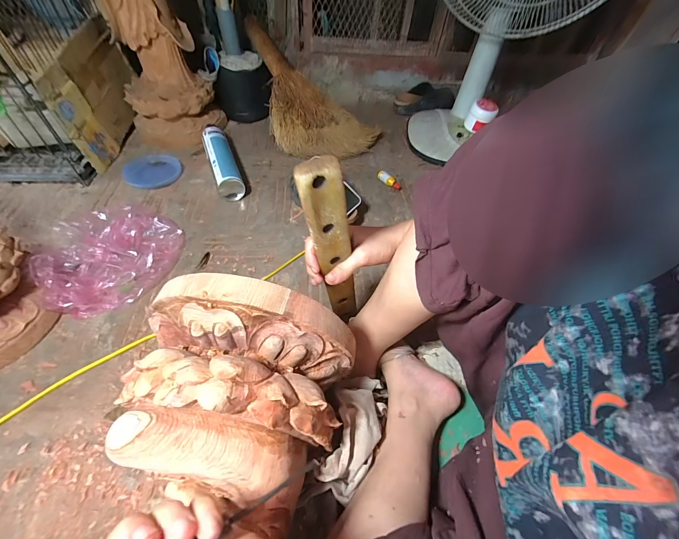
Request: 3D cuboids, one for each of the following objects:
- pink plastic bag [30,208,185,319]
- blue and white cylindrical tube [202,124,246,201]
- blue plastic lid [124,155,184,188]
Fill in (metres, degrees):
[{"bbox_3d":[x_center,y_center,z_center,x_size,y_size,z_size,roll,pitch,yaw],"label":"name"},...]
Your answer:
[{"bbox_3d":[-0.440,-0.034,0.603,0.245,0.077,0.197,-29,59,-24],"label":"pink plastic bag"},{"bbox_3d":[-0.307,-0.280,0.805,0.062,0.072,0.278,-18,55,-17],"label":"blue and white cylindrical tube"},{"bbox_3d":[-0.484,-0.261,0.796,0.131,0.023,0.122,2,52,-3],"label":"blue plastic lid"}]

